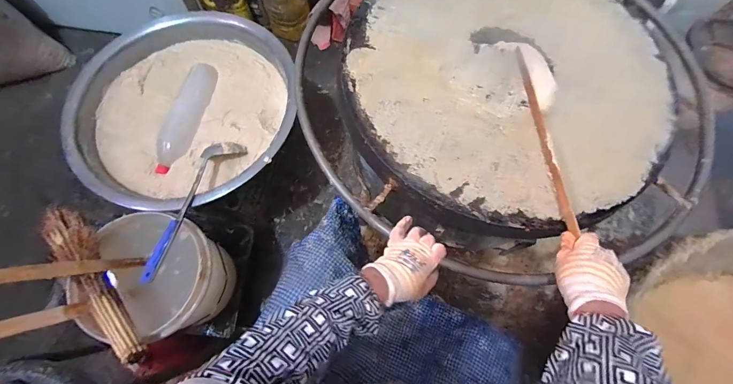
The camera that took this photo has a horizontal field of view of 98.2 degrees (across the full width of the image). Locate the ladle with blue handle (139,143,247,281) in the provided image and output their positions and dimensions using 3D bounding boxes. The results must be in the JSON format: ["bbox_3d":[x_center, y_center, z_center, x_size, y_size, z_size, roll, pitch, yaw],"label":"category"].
[{"bbox_3d":[-0.370,0.019,0.668,0.086,0.035,0.346,13,58,4],"label":"ladle with blue handle"}]

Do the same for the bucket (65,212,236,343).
[{"bbox_3d":[-0.450,0.193,0.727,0.238,0.206,0.232,0,70,-1],"label":"bucket"}]

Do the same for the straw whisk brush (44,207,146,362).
[{"bbox_3d":[-0.522,0.169,0.610,0.061,0.044,0.358,-39,75,-14],"label":"straw whisk brush"}]

